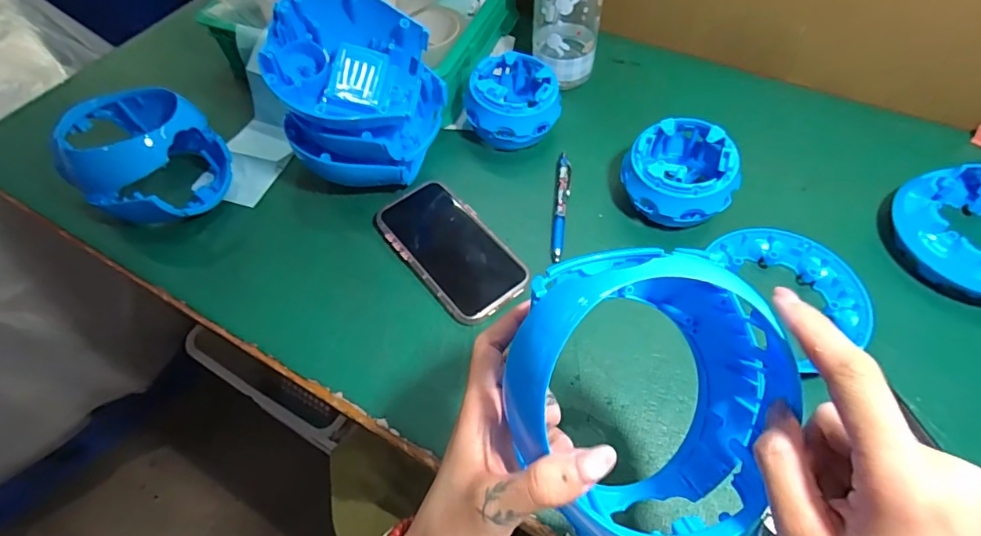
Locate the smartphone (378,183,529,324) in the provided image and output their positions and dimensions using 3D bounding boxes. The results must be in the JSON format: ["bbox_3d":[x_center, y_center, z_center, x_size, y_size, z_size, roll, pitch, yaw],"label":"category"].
[{"bbox_3d":[-0.038,-0.020,0.478,0.084,0.007,0.165,-34,61,-18],"label":"smartphone"}]

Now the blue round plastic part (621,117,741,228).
[{"bbox_3d":[0.186,-0.091,0.481,0.097,0.065,0.100,-1,57,2],"label":"blue round plastic part"}]

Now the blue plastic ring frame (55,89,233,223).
[{"bbox_3d":[-0.358,-0.113,0.509,0.147,0.081,0.126,29,63,20],"label":"blue plastic ring frame"}]

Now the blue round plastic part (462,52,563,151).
[{"bbox_3d":[0.024,-0.186,0.551,0.099,0.071,0.101,-1,57,2],"label":"blue round plastic part"}]

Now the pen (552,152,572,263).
[{"bbox_3d":[0.073,-0.065,0.507,0.013,0.006,0.142,6,57,7],"label":"pen"}]

